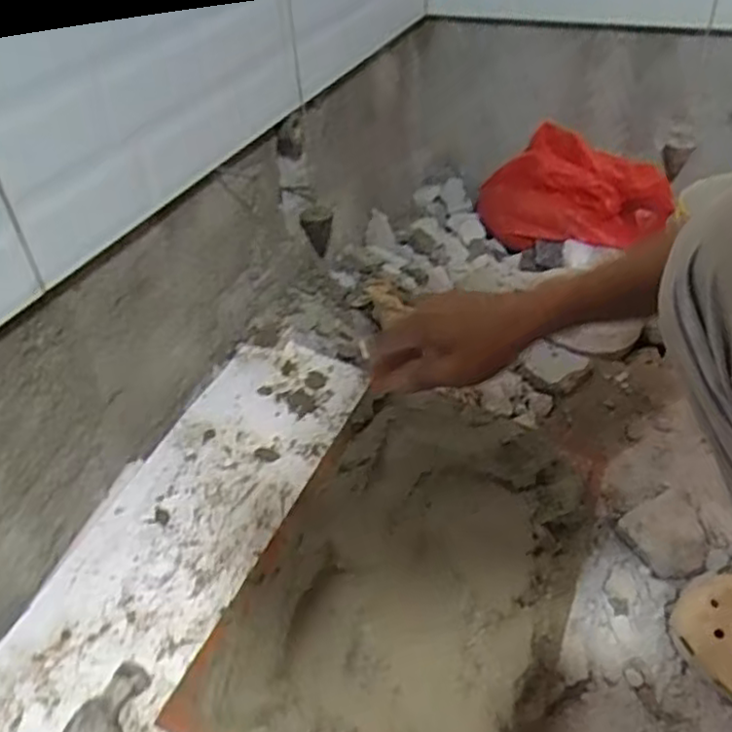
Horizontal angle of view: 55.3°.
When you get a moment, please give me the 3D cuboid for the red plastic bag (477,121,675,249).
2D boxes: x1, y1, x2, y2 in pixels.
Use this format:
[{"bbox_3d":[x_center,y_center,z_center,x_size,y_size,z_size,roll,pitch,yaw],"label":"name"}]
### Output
[{"bbox_3d":[0.307,-0.263,1.035,0.263,0.154,0.126,1,38,6],"label":"red plastic bag"}]

